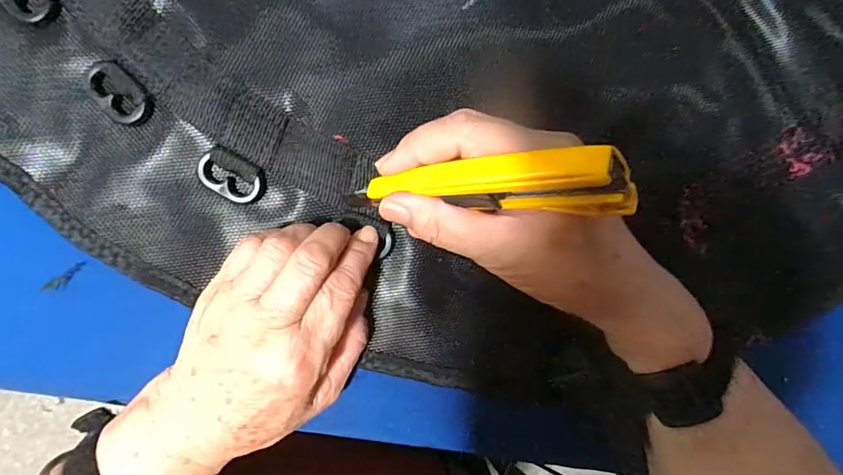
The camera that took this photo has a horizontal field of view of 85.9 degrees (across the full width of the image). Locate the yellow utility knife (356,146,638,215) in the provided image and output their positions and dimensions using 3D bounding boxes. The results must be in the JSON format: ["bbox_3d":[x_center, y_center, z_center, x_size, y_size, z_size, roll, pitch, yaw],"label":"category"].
[{"bbox_3d":[0.025,-0.024,0.203,0.125,0.029,0.019,3,86,31],"label":"yellow utility knife"}]

